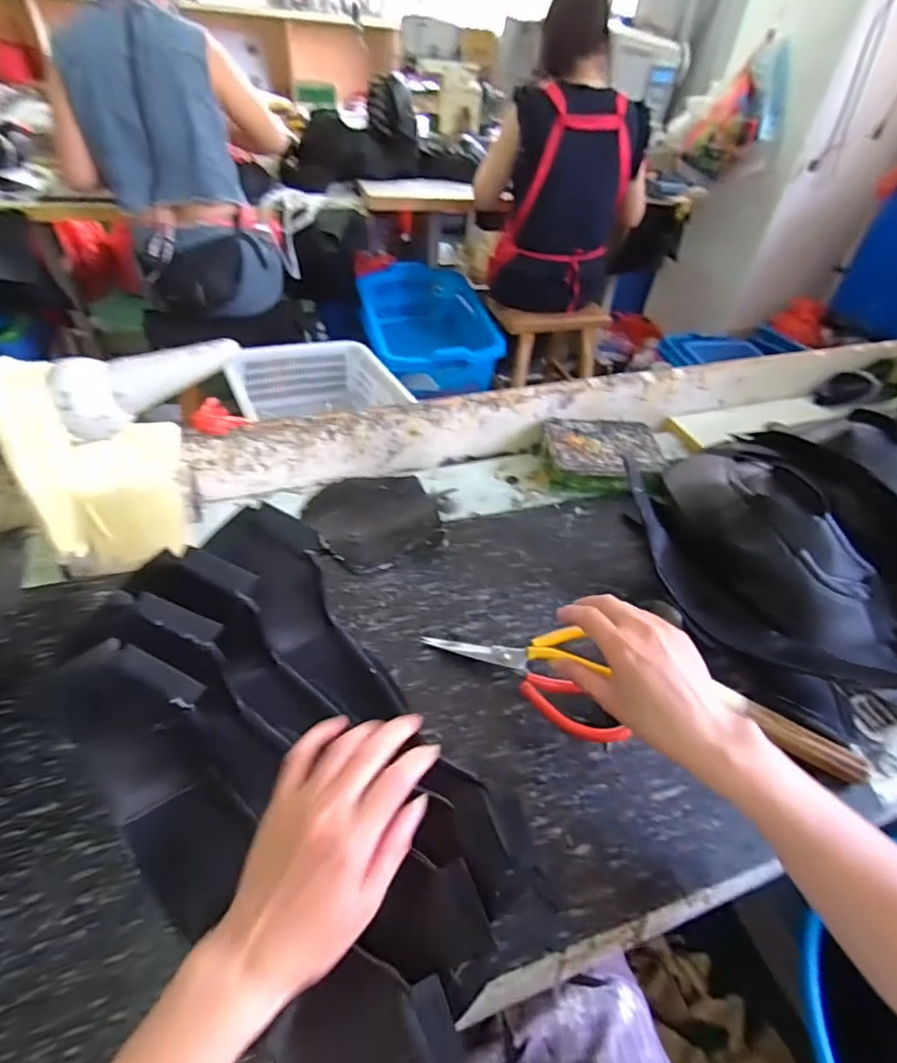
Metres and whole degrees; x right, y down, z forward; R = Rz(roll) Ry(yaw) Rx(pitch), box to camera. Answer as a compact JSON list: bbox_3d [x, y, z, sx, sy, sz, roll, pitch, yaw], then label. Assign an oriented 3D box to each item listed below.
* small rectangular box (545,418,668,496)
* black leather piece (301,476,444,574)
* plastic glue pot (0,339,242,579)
[{"bbox_3d":[0.211,-0.104,0.739,0.158,0.041,0.124,5,44,-1],"label":"small rectangular box"},{"bbox_3d":[-0.087,-0.021,0.626,0.165,0.037,0.174,-4,45,-10],"label":"black leather piece"},{"bbox_3d":[-0.289,-0.066,0.507,0.198,0.195,0.080,-26,52,-29],"label":"plastic glue pot"}]

